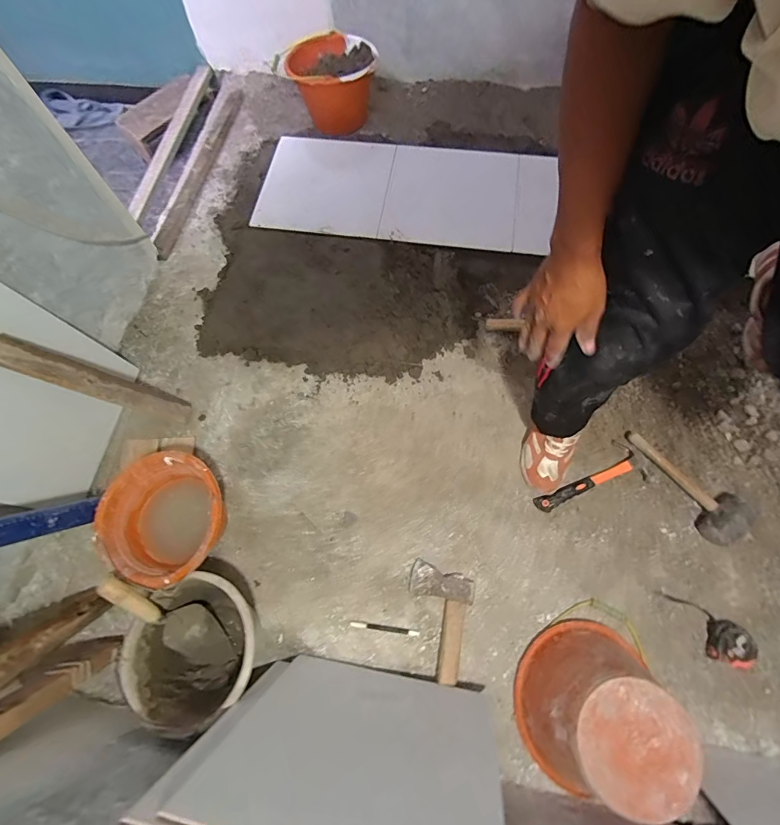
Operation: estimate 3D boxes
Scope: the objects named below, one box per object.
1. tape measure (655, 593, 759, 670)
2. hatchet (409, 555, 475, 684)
[{"bbox_3d":[0.659,0.456,0.836,0.198,0.044,0.091,26,73,10],"label":"tape measure"},{"bbox_3d":[0.093,0.437,0.849,0.137,0.029,0.200,16,71,7],"label":"hatchet"}]

